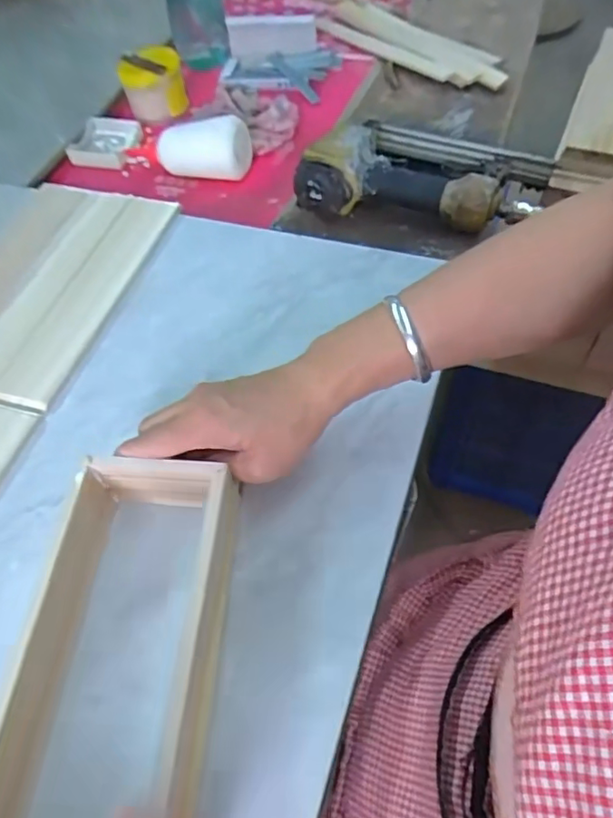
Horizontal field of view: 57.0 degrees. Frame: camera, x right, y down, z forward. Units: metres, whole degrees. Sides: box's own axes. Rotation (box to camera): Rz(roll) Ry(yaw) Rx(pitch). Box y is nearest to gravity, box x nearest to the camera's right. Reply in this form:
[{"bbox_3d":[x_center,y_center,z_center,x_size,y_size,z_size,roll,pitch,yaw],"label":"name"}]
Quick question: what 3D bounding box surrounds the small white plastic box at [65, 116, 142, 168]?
[{"bbox_3d":[-0.255,-0.336,0.717,0.076,0.028,0.070,5,57,8],"label":"small white plastic box"}]

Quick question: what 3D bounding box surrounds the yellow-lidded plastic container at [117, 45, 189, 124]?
[{"bbox_3d":[-0.197,-0.420,0.731,0.079,0.058,0.072,-16,56,-6],"label":"yellow-lidded plastic container"}]

